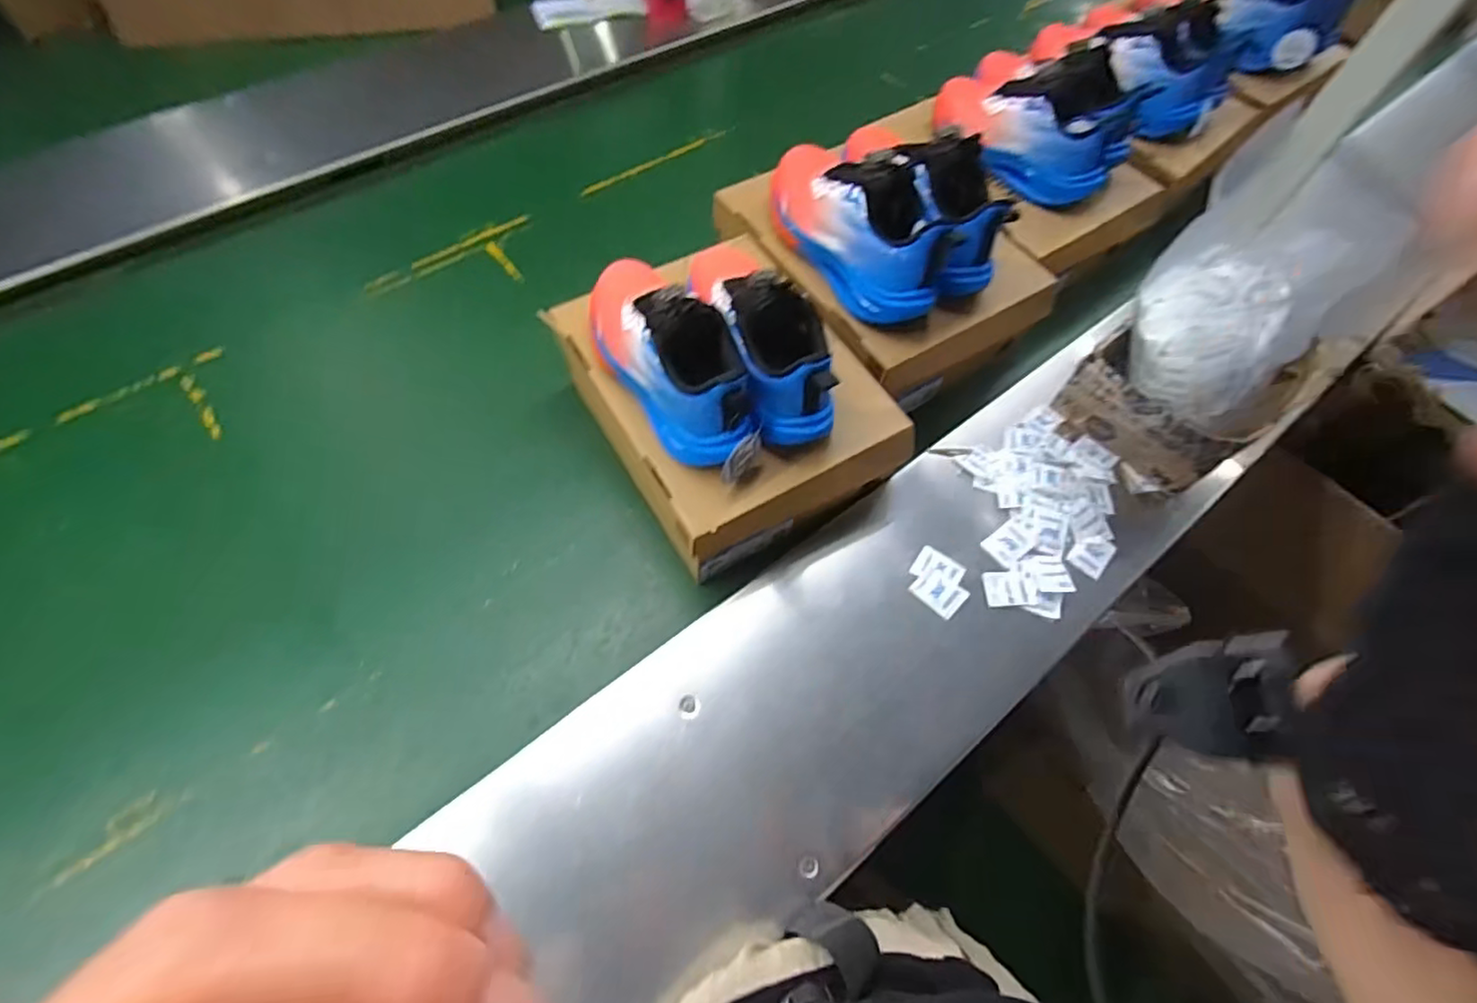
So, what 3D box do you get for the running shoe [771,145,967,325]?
[{"bbox_3d":[0.113,-0.292,0.666,0.092,0.109,0.248,-31,65,-17],"label":"running shoe"}]

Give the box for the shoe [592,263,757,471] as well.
[{"bbox_3d":[-0.064,-0.139,0.576,0.087,0.112,0.227,-32,65,-17],"label":"shoe"}]

